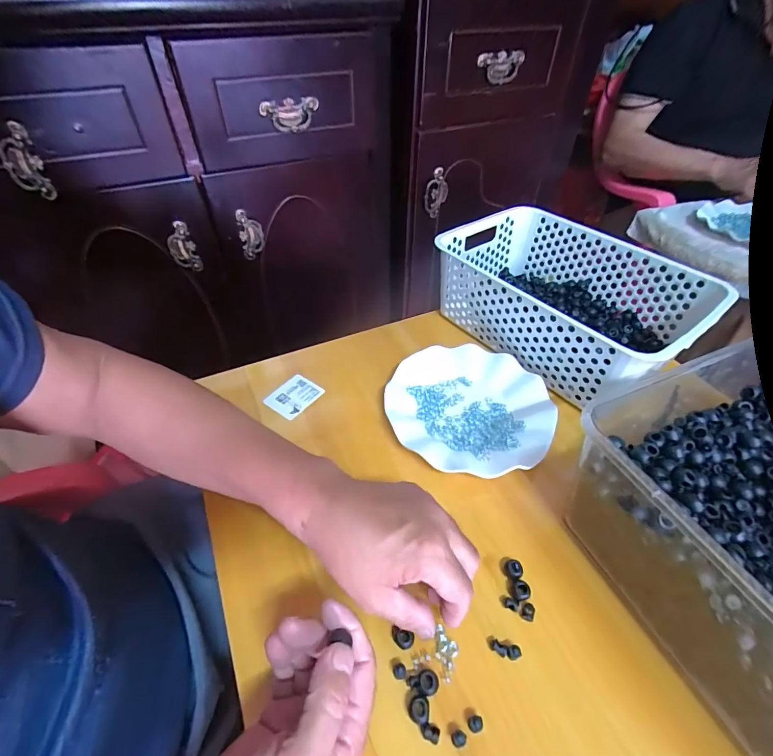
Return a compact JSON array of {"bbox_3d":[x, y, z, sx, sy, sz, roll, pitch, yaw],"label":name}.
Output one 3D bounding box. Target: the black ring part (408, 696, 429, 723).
[{"bbox_3d":[0.022,0.229,0.279,0.014,0.010,0.015,1,45,-1],"label":"black ring part"}]

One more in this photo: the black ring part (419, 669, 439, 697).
[{"bbox_3d":[0.031,0.217,0.289,0.014,0.007,0.014,1,45,-1],"label":"black ring part"}]

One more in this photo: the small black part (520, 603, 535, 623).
[{"bbox_3d":[0.113,0.186,0.322,0.010,0.004,0.012,19,48,17],"label":"small black part"}]

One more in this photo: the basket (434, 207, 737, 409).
[{"bbox_3d":[0.229,-0.105,0.532,0.209,0.100,0.309,-30,53,-27],"label":"basket"}]

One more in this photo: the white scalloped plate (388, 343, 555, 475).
[{"bbox_3d":[0.094,0.032,0.463,0.183,0.019,0.179,1,45,-1],"label":"white scalloped plate"}]

